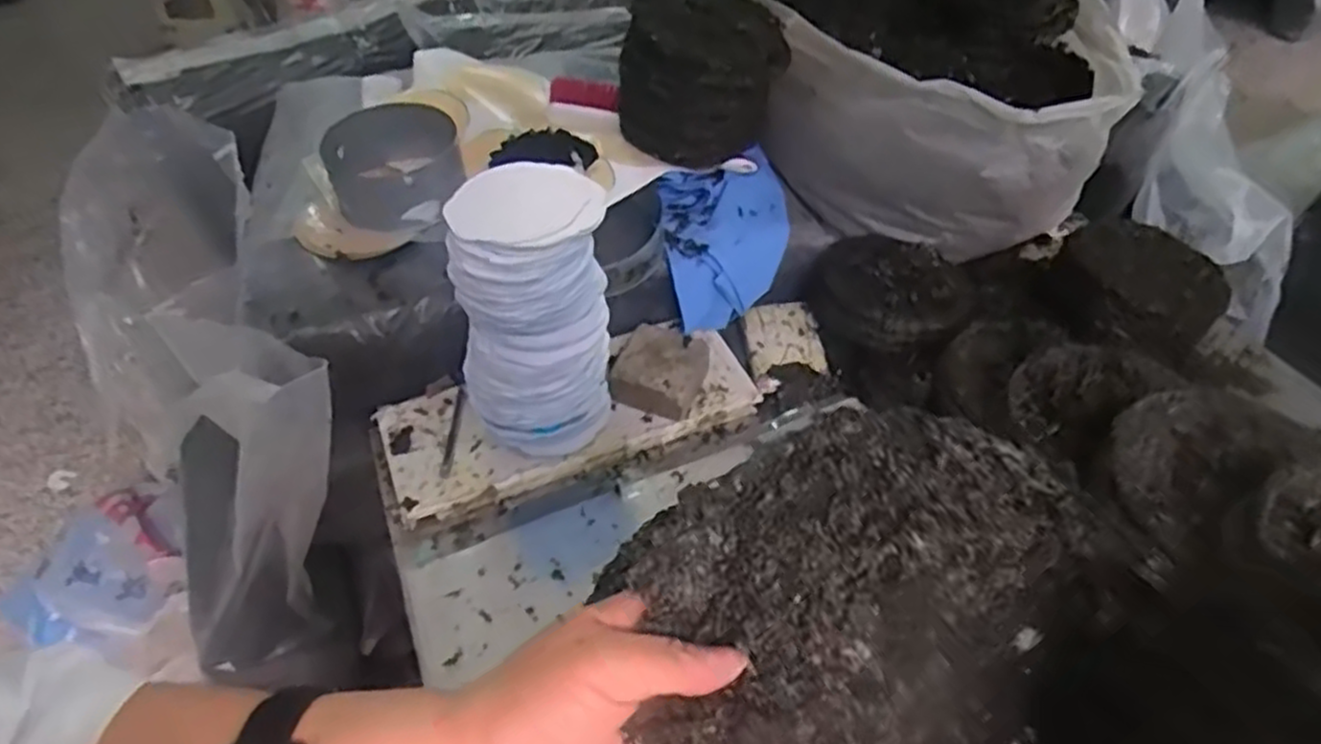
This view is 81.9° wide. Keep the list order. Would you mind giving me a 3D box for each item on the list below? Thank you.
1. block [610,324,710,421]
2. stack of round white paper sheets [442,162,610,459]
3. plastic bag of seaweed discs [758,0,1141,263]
[{"bbox_3d":[-0.001,0.002,0.939,0.111,0.046,0.112,16,48,15],"label":"block"},{"bbox_3d":[-0.135,-0.052,0.811,0.156,0.296,0.142,-9,47,-8],"label":"stack of round white paper sheets"},{"bbox_3d":[0.375,-0.444,1.052,0.484,0.400,0.367,11,47,10],"label":"plastic bag of seaweed discs"}]

